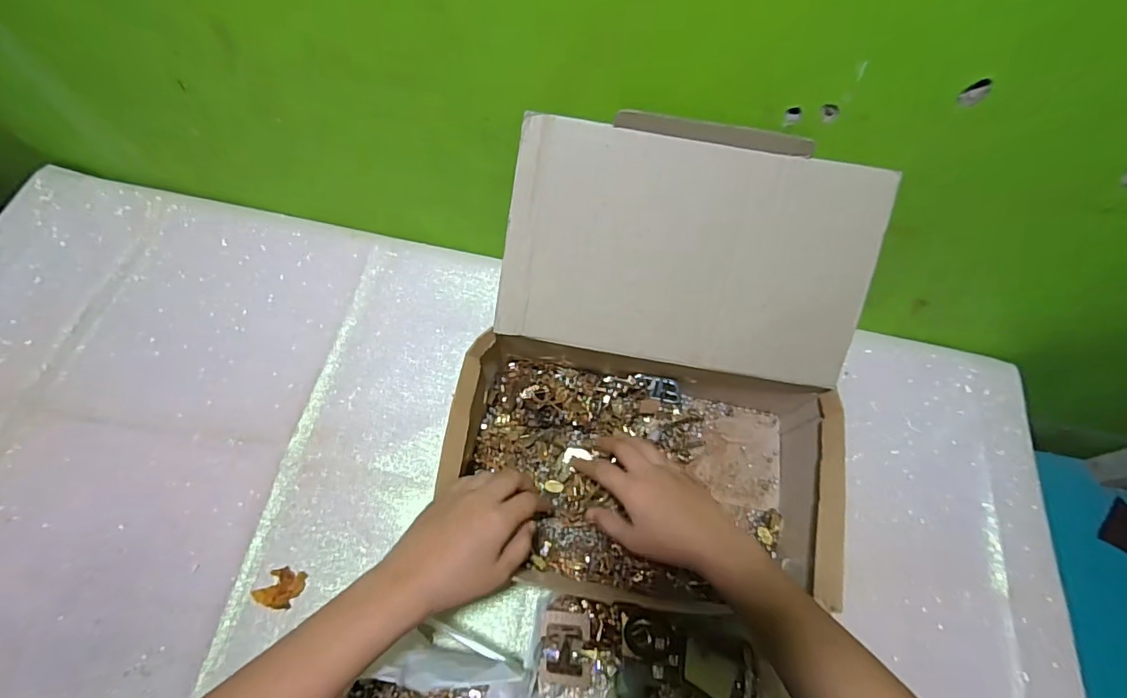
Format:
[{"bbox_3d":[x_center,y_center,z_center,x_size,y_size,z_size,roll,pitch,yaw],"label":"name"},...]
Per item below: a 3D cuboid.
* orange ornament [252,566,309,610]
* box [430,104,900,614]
[{"bbox_3d":[-0.257,0.217,0.473,0.034,0.005,0.036,27,64,8],"label":"orange ornament"},{"bbox_3d":[0.083,0.025,0.460,0.325,0.223,0.339,9,65,1],"label":"box"}]

